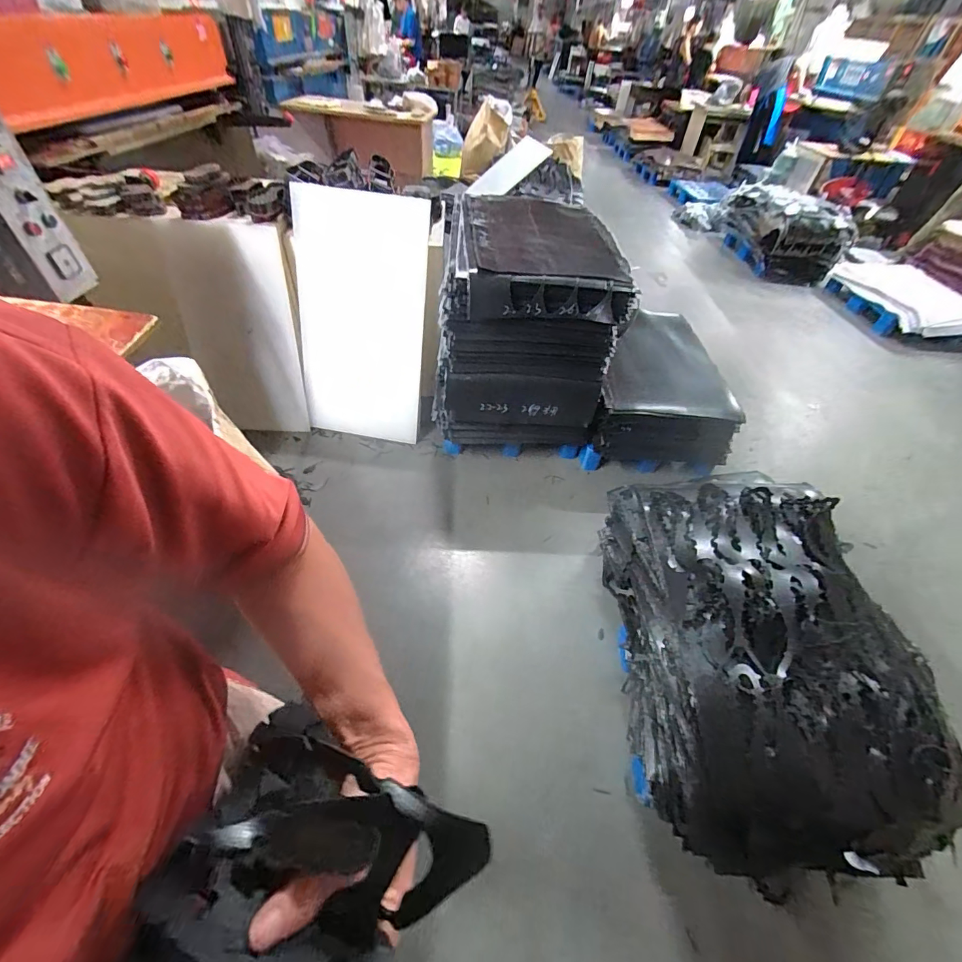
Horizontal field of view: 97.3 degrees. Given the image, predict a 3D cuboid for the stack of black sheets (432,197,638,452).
[{"bbox_3d":[0.177,-0.616,1.715,0.618,0.635,0.698,7,48,-1],"label":"stack of black sheets"}]

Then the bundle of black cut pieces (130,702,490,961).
[{"bbox_3d":[-0.102,0.232,0.227,0.168,0.063,0.149,24,50,16],"label":"bundle of black cut pieces"}]

